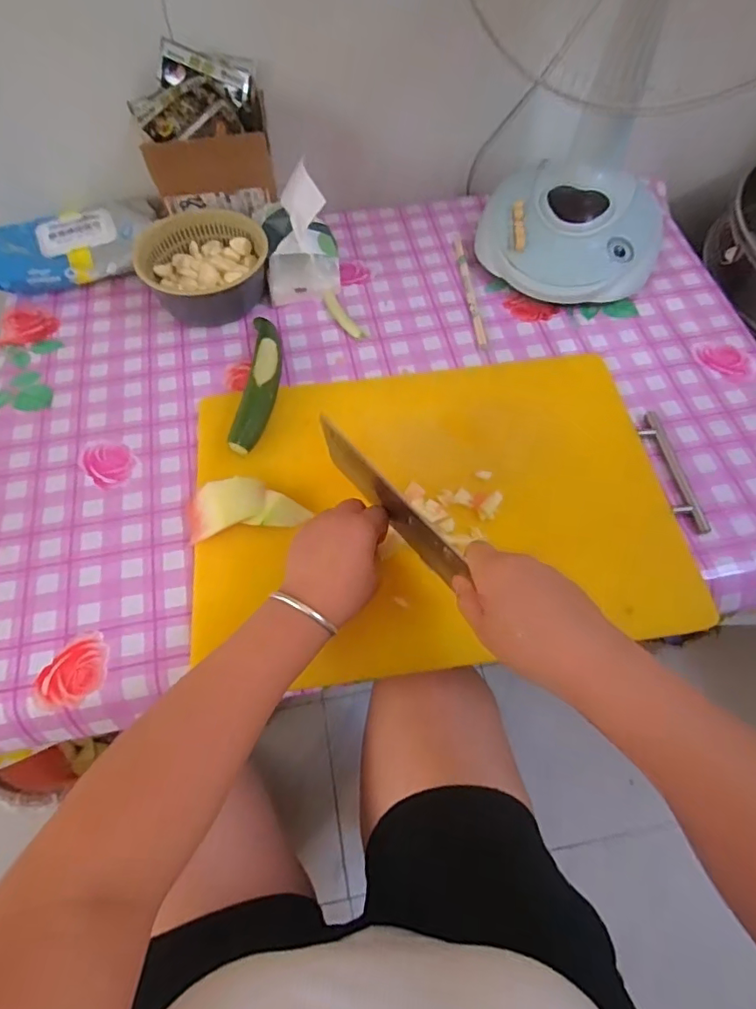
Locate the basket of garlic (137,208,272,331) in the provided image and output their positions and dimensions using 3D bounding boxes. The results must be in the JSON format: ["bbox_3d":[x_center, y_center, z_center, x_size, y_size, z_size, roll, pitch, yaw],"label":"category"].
[{"bbox_3d":[-0.213,-0.296,0.665,0.150,0.061,0.141,2,61,2],"label":"basket of garlic"}]

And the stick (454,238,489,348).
[{"bbox_3d":[0.119,-0.281,0.691,0.013,0.005,0.208,-4,61,-2],"label":"stick"}]

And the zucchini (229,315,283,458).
[{"bbox_3d":[-0.130,-0.142,0.595,0.041,0.041,0.198,0,61,0],"label":"zucchini"}]

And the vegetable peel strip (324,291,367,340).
[{"bbox_3d":[-0.044,-0.236,0.661,0.019,0.007,0.087,-28,65,-14],"label":"vegetable peel strip"}]

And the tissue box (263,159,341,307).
[{"bbox_3d":[-0.096,-0.325,0.648,0.090,0.121,0.103,-6,61,-3],"label":"tissue box"}]

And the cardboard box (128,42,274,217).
[{"bbox_3d":[-0.206,-0.444,0.651,0.144,0.153,0.104,-10,62,-5],"label":"cardboard box"}]

